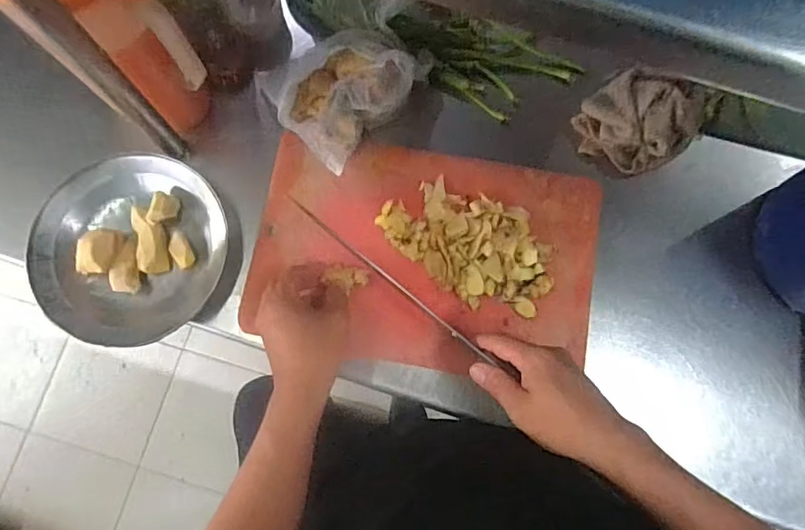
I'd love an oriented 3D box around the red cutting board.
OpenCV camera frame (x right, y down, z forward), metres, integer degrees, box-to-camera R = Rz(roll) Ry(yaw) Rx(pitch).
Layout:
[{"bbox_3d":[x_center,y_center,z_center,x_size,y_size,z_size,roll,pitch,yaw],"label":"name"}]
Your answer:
[{"bbox_3d":[0.026,-0.014,0.550,0.358,0.019,0.235,11,78,1],"label":"red cutting board"}]

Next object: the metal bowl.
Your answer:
[{"bbox_3d":[-0.284,-0.018,0.544,0.187,0.035,0.192,0,78,-2],"label":"metal bowl"}]

